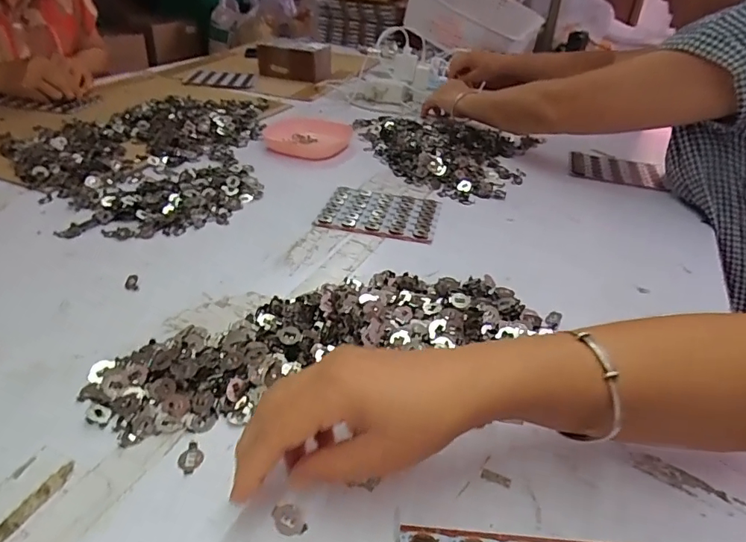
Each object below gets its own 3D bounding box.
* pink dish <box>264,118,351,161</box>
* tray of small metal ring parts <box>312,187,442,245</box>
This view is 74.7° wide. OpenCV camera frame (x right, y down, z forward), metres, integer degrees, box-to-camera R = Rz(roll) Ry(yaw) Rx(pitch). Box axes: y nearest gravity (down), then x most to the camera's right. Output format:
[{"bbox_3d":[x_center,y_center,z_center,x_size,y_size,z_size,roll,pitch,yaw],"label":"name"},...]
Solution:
[{"bbox_3d":[-0.119,-0.232,0.841,0.150,0.021,0.127,8,34,6],"label":"pink dish"},{"bbox_3d":[0.010,-0.077,0.641,0.145,0.007,0.120,11,34,10],"label":"tray of small metal ring parts"}]

